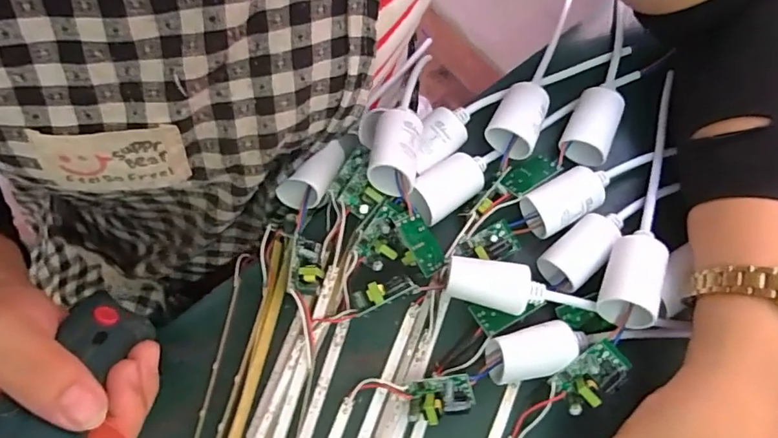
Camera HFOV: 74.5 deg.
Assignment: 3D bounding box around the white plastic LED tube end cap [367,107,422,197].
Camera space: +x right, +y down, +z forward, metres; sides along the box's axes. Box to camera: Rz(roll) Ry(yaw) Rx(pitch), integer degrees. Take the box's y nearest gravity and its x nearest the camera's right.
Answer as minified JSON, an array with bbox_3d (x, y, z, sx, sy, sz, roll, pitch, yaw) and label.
[{"bbox_3d":[0.004,-0.038,0.293,0.027,0.030,0.045,9,71,5],"label":"white plastic LED tube end cap"}]

